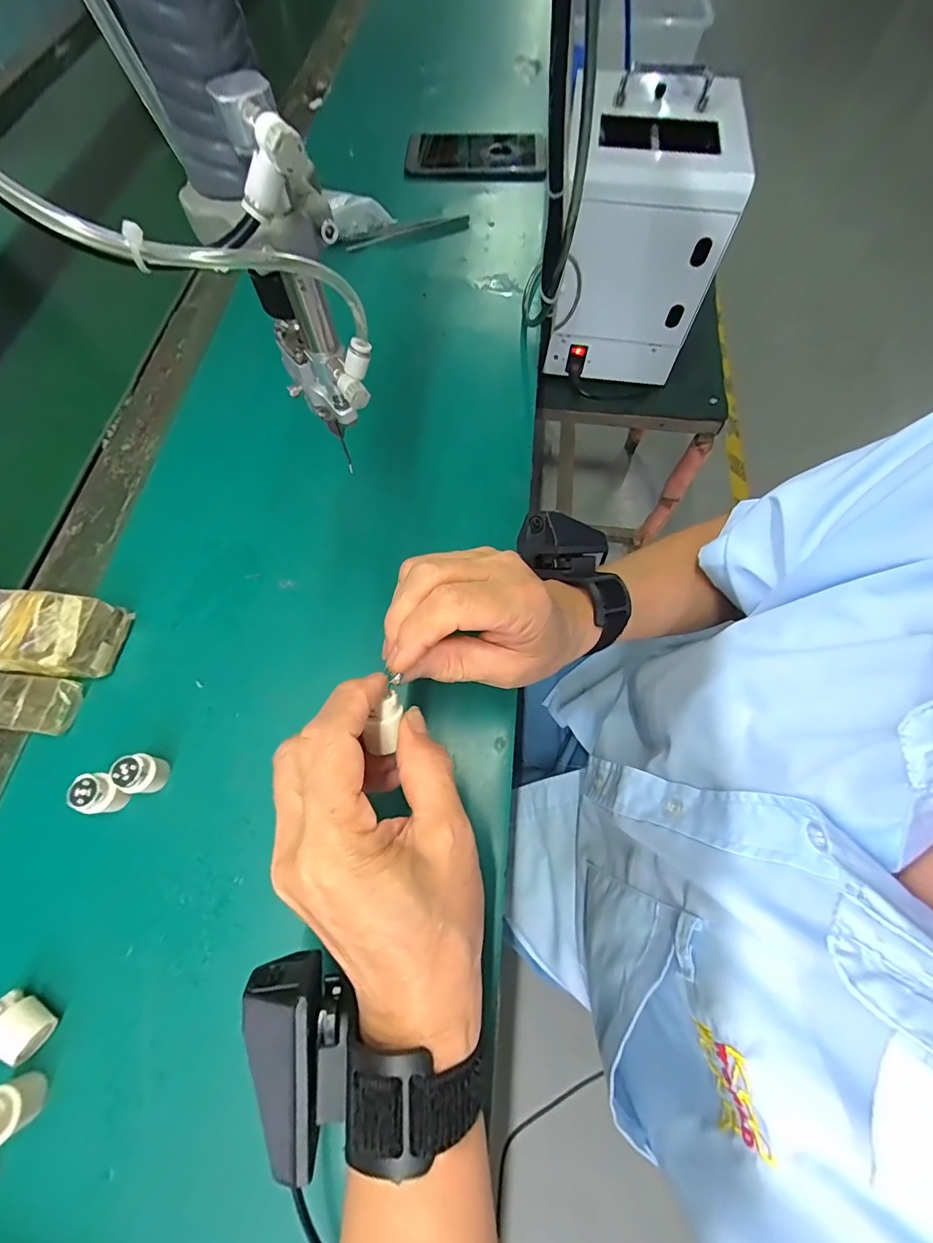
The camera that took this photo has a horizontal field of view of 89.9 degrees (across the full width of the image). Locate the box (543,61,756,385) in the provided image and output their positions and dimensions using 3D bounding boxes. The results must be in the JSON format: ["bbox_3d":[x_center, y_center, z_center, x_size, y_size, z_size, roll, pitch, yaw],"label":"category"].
[{"bbox_3d":[0.252,-0.534,0.674,0.183,0.266,0.212,11,67,6],"label":"box"}]

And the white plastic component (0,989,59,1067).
[{"bbox_3d":[-0.220,0.200,0.230,0.029,0.018,0.019,34,72,13],"label":"white plastic component"}]

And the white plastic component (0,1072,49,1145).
[{"bbox_3d":[-0.212,0.224,0.214,0.020,0.026,0.016,10,68,4],"label":"white plastic component"}]

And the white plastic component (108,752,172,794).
[{"bbox_3d":[-0.190,0.089,0.273,0.019,0.029,0.020,0,67,0],"label":"white plastic component"}]

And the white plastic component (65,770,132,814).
[{"bbox_3d":[-0.210,0.099,0.270,0.018,0.030,0.019,0,67,0],"label":"white plastic component"}]

